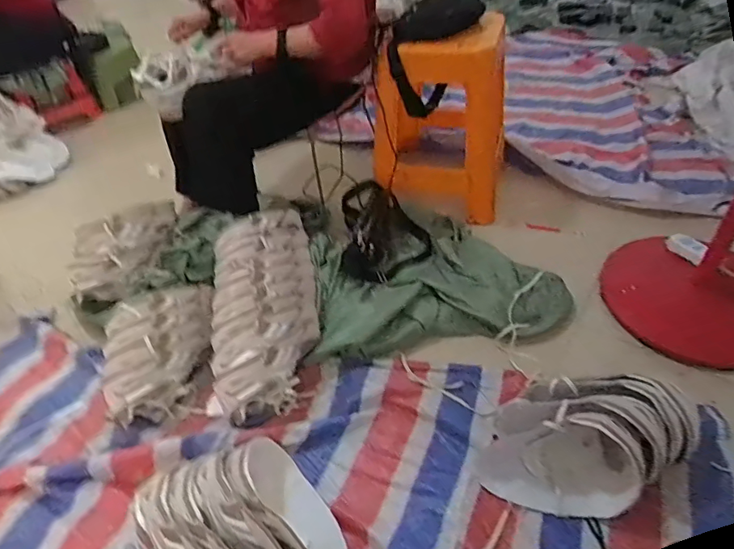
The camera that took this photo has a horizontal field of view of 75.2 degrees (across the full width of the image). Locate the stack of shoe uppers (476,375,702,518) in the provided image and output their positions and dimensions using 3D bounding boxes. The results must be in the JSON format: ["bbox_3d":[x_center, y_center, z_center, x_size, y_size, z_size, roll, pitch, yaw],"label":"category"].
[{"bbox_3d":[0.378,0.289,0.818,0.347,0.163,0.186,4,45,9],"label":"stack of shoe uppers"}]

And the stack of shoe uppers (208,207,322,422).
[{"bbox_3d":[-0.235,0.054,1.098,0.238,0.144,0.559,-8,45,-3],"label":"stack of shoe uppers"}]

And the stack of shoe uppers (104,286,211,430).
[{"bbox_3d":[-0.441,0.157,1.030,0.224,0.146,0.269,-16,46,-11],"label":"stack of shoe uppers"}]

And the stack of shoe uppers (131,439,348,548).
[{"bbox_3d":[-0.204,0.408,0.760,0.276,0.146,0.263,-25,48,-19],"label":"stack of shoe uppers"}]

